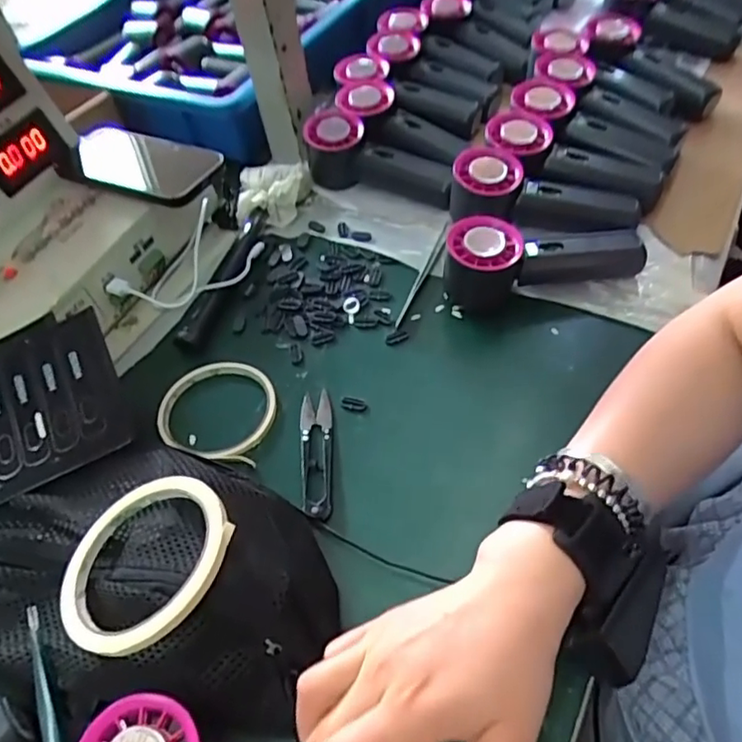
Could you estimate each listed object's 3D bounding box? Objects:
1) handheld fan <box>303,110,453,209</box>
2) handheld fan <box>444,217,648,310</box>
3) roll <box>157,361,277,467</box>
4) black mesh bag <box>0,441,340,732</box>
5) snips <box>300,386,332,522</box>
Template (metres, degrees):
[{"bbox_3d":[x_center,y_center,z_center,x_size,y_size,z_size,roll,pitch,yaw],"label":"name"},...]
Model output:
[{"bbox_3d":[0.011,-0.204,0.580,0.148,0.057,0.054,14,56,18],"label":"handheld fan"},{"bbox_3d":[0.139,-0.091,0.486,0.158,0.068,0.053,-11,52,-1],"label":"handheld fan"},{"bbox_3d":[-0.115,0.028,0.449,0.088,0.006,0.084,-4,52,5],"label":"roll"},{"bbox_3d":[-0.143,0.101,0.349,0.258,0.056,0.148,8,54,13],"label":"black mesh bag"},{"bbox_3d":[-0.038,0.054,0.416,0.022,0.008,0.103,-7,52,3],"label":"snips"}]

